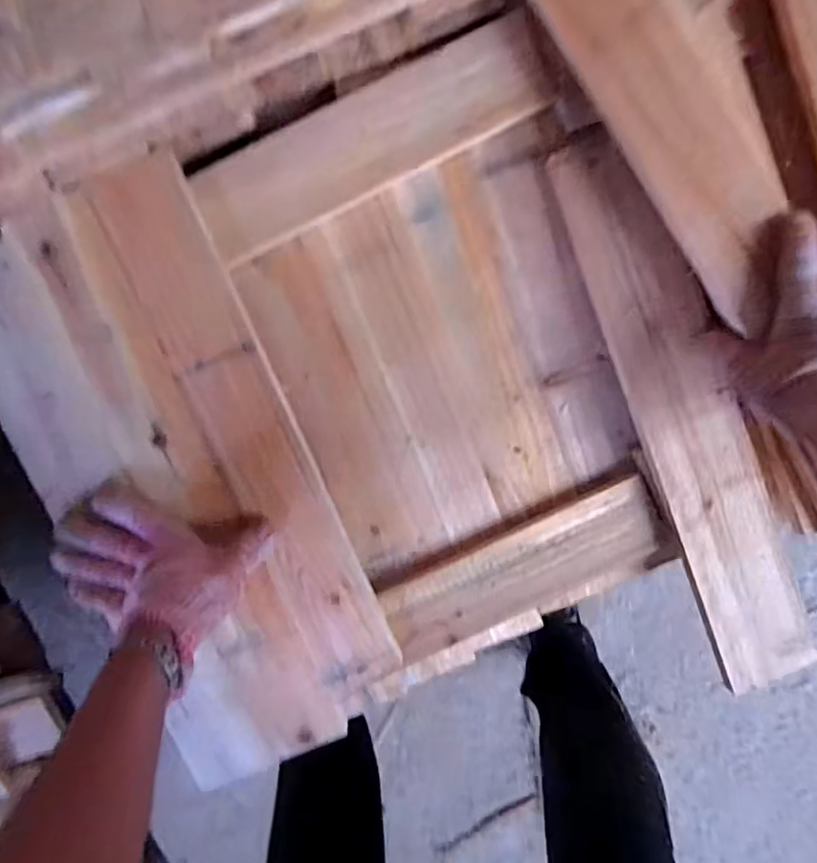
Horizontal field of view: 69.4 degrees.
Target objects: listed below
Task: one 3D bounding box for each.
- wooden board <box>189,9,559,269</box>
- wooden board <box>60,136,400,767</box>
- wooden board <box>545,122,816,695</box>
[{"bbox_3d":[-0.029,-0.238,0.479,0.293,0.027,0.076,-27,96,0],"label":"wooden board"},{"bbox_3d":[-0.145,0.034,0.505,0.132,0.021,0.502,-20,98,-1],"label":"wooden board"},{"bbox_3d":[0.240,-0.012,0.506,0.083,0.017,0.490,-21,96,-1],"label":"wooden board"}]

